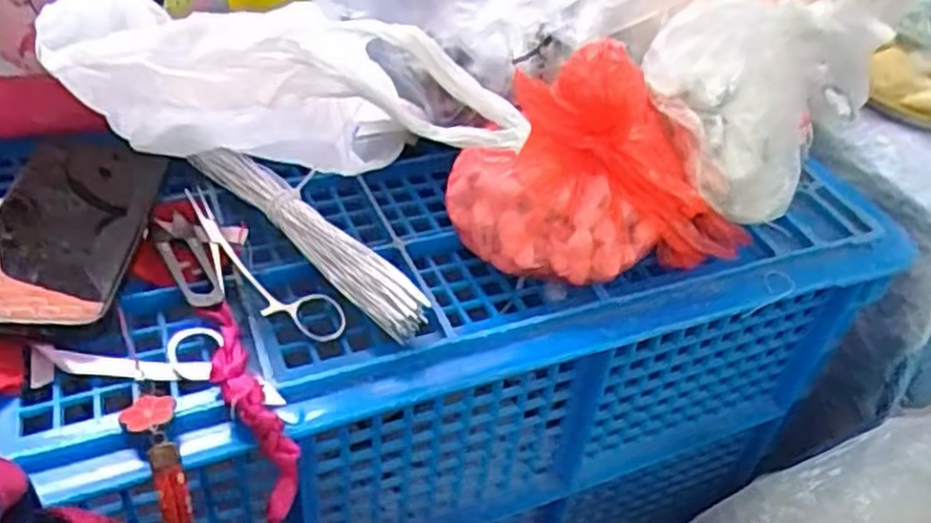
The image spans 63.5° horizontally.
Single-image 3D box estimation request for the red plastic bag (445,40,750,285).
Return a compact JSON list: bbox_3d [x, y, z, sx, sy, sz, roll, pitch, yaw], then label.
[{"bbox_3d":[0.076,-0.061,0.427,0.170,0.103,0.103,0,42,-7],"label":"red plastic bag"}]

